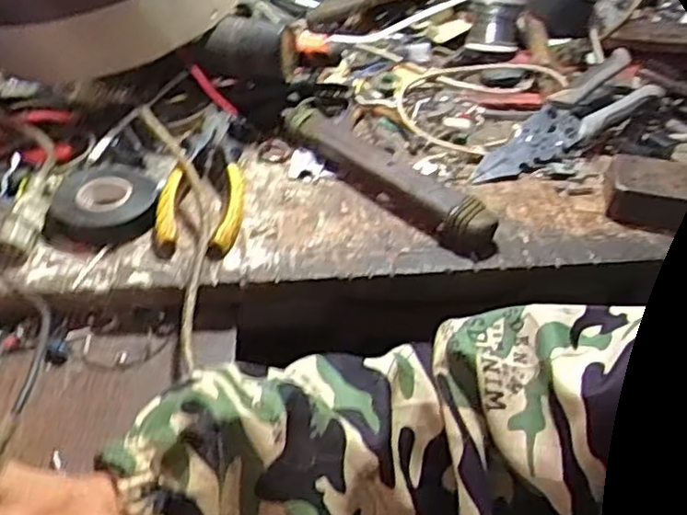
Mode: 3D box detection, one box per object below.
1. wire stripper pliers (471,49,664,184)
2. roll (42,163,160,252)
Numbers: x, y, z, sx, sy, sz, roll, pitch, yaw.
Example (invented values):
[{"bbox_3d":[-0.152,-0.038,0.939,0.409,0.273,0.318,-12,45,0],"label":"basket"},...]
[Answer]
[{"bbox_3d":[0.189,-0.116,0.612,0.190,0.027,0.047,-33,53,-16],"label":"wire stripper pliers"},{"bbox_3d":[-0.177,-0.040,0.522,0.078,0.025,0.074,2,42,-2],"label":"roll"}]

